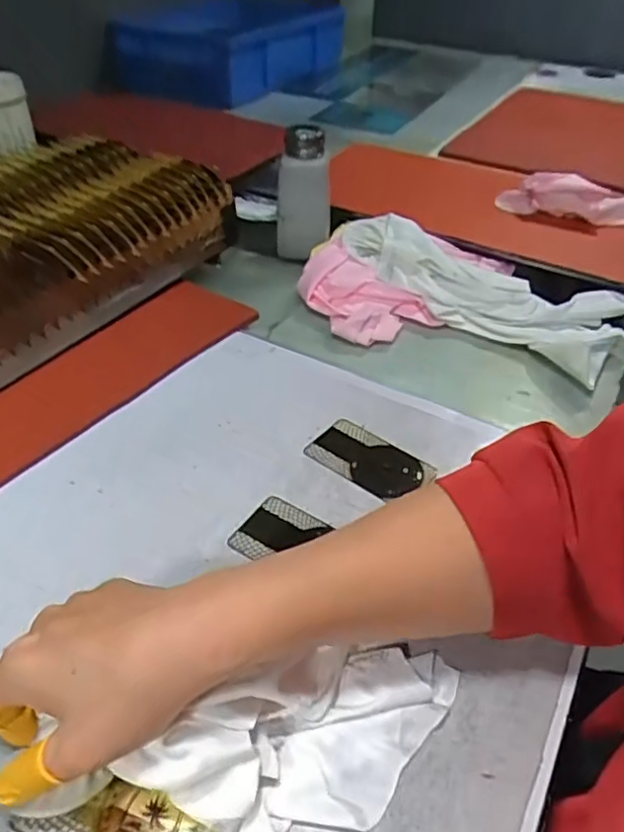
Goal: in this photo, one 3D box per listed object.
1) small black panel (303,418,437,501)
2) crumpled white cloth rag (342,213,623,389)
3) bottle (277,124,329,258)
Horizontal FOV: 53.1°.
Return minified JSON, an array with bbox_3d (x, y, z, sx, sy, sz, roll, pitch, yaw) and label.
[{"bbox_3d":[0.041,0.028,0.440,0.083,0.006,0.051,29,48,28],"label":"small black panel"},{"bbox_3d":[0.157,-0.128,0.600,0.287,0.037,0.134,30,49,29],"label":"crumpled white cloth rag"},{"bbox_3d":[-0.008,-0.225,0.635,0.055,0.114,0.043,2,41,1],"label":"bottle"}]

